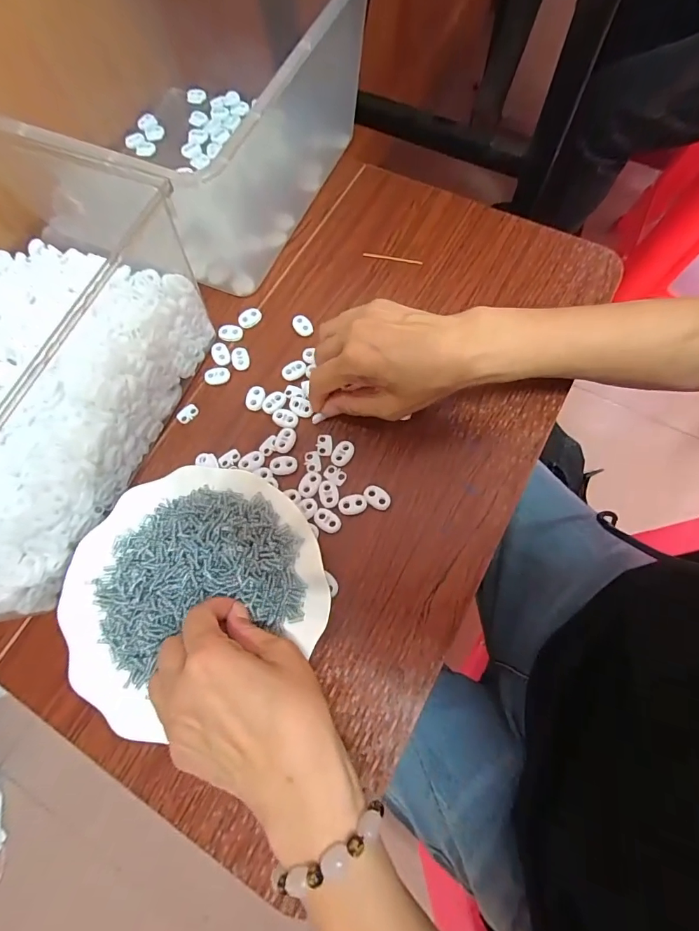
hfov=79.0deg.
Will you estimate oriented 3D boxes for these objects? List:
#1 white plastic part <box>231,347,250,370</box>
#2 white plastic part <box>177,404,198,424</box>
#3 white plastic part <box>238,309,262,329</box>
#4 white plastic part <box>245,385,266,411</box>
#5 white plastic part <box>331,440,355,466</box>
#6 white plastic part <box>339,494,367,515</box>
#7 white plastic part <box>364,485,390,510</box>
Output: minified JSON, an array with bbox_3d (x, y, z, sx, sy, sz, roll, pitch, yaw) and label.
[{"bbox_3d":[-0.100,-0.099,0.389,0.017,0.004,0.022,-8,72,-1],"label":"white plastic part"},{"bbox_3d":[-0.145,-0.047,0.378,0.020,0.004,0.013,-40,75,-10],"label":"white plastic part"},{"bbox_3d":[-0.094,-0.140,0.402,0.023,0.006,0.016,-37,75,-9],"label":"white plastic part"},{"bbox_3d":[-0.083,-0.059,0.373,0.016,0.005,0.022,11,73,6],"label":"white plastic part"},{"bbox_3d":[-0.006,-0.011,0.353,0.016,0.004,0.023,28,75,10],"label":"white plastic part"},{"bbox_3d":[0.002,0.031,0.337,0.022,0.004,0.016,-9,72,-1],"label":"white plastic part"},{"bbox_3d":[0.022,0.025,0.339,0.023,0.004,0.015,34,77,12],"label":"white plastic part"}]

